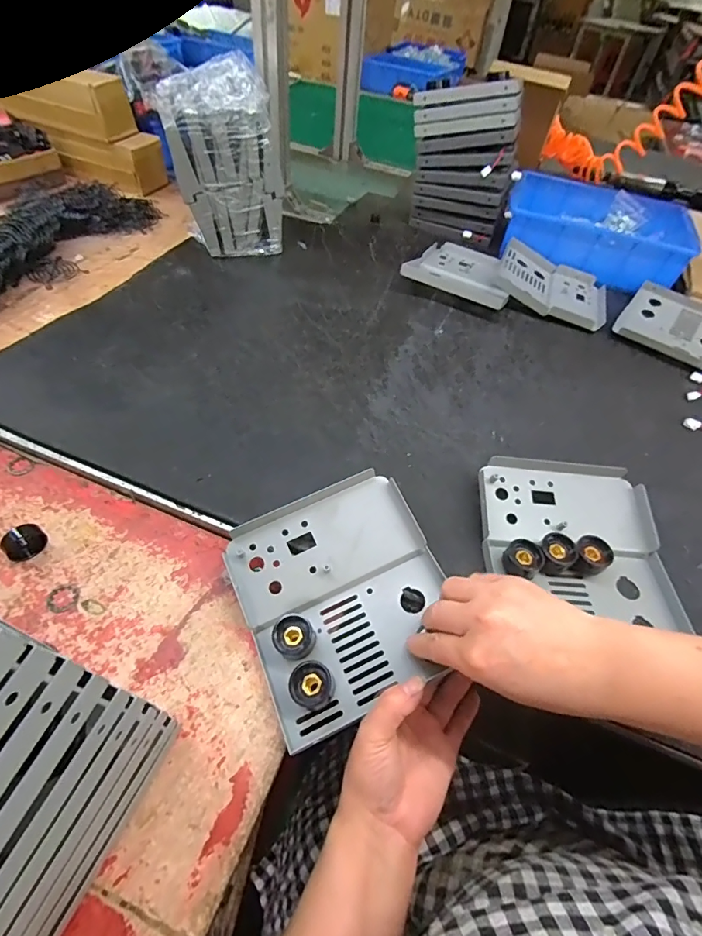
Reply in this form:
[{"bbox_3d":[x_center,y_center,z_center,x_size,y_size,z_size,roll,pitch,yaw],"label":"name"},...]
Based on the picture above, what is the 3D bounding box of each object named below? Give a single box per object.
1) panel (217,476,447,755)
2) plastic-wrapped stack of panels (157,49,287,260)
[{"bbox_3d":[-0.006,0.099,0.362,0.155,0.032,0.170,-23,68,-9],"label":"panel"},{"bbox_3d":[-0.190,-0.458,0.675,0.145,0.207,0.140,-12,54,-14],"label":"plastic-wrapped stack of panels"}]

